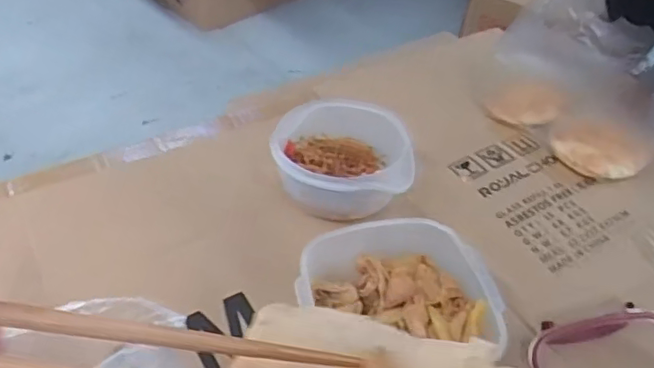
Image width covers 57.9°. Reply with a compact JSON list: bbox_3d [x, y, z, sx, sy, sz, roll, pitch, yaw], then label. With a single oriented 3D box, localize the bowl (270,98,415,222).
[{"bbox_3d":[0.012,-0.039,0.645,0.142,0.051,0.160,-4,46,-10],"label":"bowl"}]

